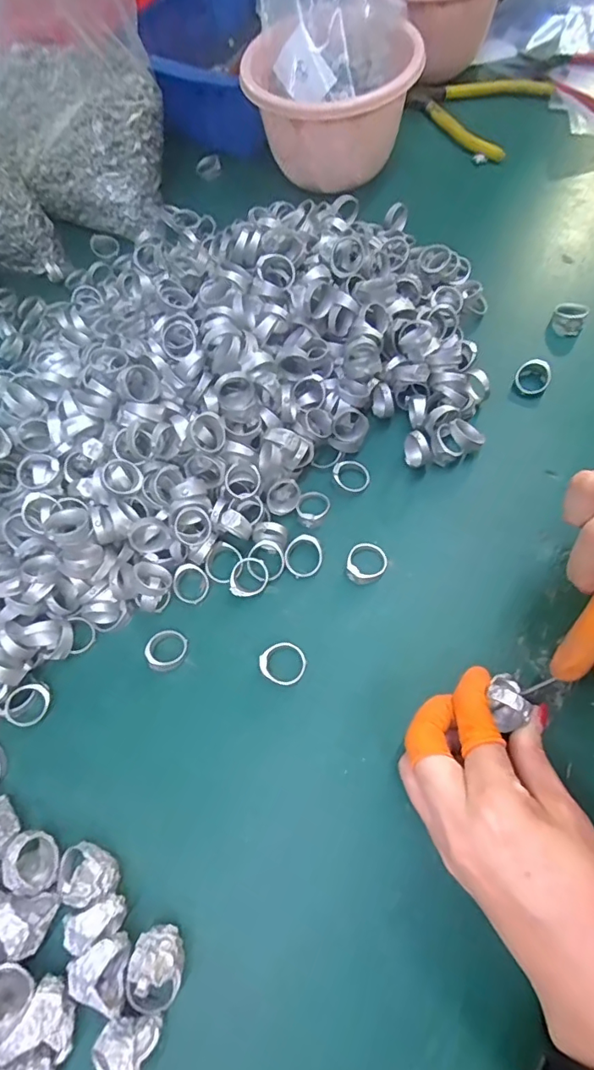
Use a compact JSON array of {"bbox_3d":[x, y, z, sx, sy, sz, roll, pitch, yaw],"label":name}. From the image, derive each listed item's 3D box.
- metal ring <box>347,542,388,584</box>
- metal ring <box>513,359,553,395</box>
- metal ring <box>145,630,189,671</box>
[{"bbox_3d":[0.045,0.017,0.325,0.025,0.012,0.028,12,68,11],"label":"metal ring"},{"bbox_3d":[0.172,-0.115,0.368,0.024,0.011,0.025,-2,66,5],"label":"metal ring"},{"bbox_3d":[-0.082,0.071,0.314,0.022,0.014,0.026,19,70,14],"label":"metal ring"}]

